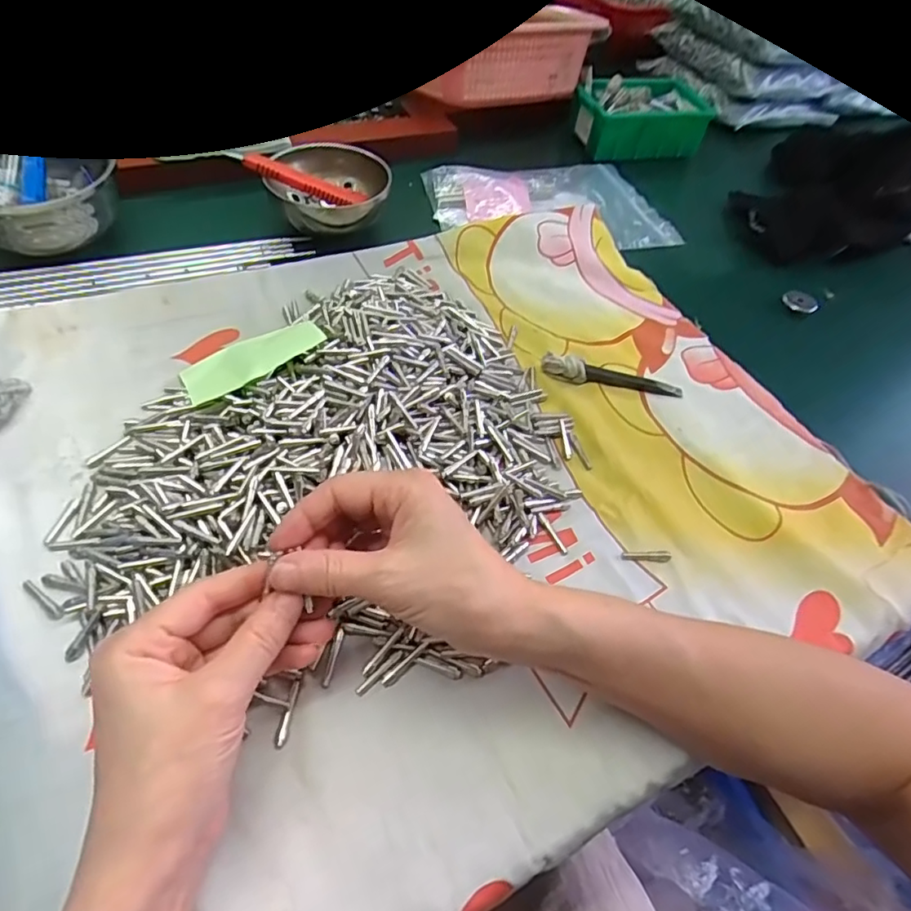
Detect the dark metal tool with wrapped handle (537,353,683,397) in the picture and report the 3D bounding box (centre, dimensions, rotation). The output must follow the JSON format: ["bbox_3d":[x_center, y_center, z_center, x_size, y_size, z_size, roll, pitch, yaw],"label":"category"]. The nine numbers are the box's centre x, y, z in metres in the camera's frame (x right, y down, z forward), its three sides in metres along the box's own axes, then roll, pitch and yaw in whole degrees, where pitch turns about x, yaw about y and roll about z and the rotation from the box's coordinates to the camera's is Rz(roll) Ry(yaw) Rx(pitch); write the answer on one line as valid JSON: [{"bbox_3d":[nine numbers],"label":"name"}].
[{"bbox_3d":[0.120,-0.063,0.432,0.108,0.017,0.016,6,53,-1],"label":"dark metal tool with wrapped handle"}]

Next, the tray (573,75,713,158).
[{"bbox_3d":[0.220,-0.398,0.676,0.148,0.054,0.089,-6,54,-10],"label":"tray"}]

